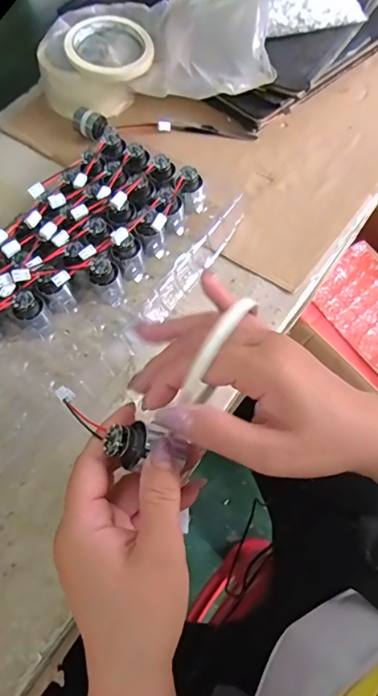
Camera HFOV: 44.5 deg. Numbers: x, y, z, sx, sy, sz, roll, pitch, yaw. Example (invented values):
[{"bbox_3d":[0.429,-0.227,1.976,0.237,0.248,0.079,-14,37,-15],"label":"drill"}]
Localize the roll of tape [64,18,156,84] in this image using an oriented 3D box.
[{"bbox_3d":[-0.088,-0.335,0.516,0.094,0.023,0.092,-1,64,2],"label":"roll of tape"}]

